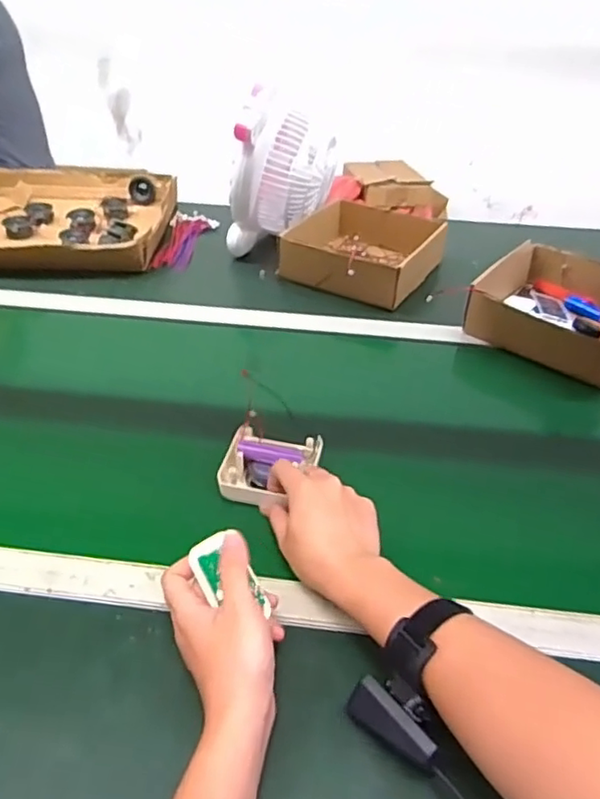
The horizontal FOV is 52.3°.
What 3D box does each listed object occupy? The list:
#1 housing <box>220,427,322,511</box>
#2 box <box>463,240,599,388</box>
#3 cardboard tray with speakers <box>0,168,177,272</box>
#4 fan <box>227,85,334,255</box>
[{"bbox_3d":[-0.031,0.063,0.613,0.092,0.036,0.088,10,40,9],"label":"housing"},{"bbox_3d":[0.371,-0.133,0.848,0.210,0.080,0.214,30,47,30],"label":"box"},{"bbox_3d":[-0.476,-0.325,1.086,0.486,0.058,0.355,-1,39,-4],"label":"cardboard tray with speakers"},{"bbox_3d":[-0.041,-0.384,0.997,0.155,0.225,0.206,-3,40,-6],"label":"fan"}]

